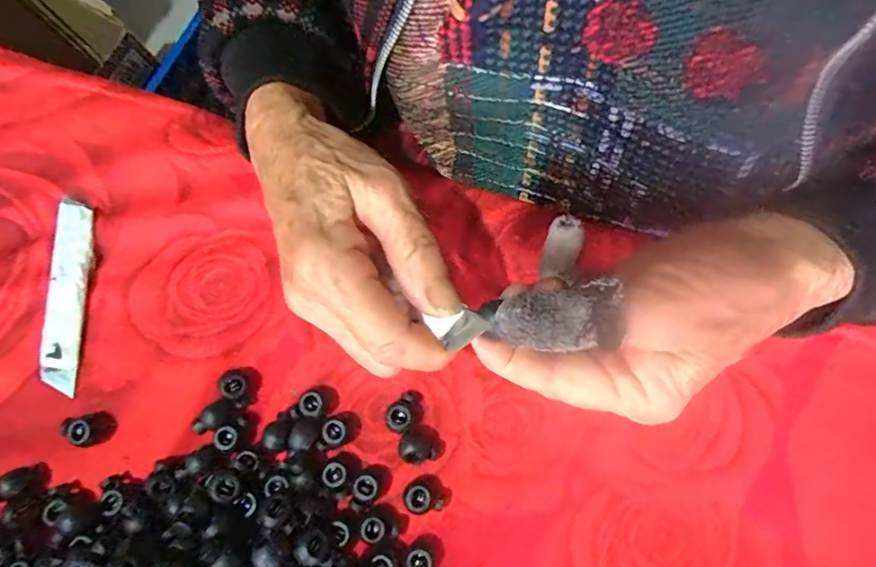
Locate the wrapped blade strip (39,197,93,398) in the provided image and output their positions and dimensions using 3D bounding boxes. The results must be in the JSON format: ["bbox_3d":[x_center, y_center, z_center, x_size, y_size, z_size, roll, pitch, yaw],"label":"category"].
[{"bbox_3d":[-0.196,0.005,0.265,0.020,0.004,0.101,-1,80,-9],"label":"wrapped blade strip"}]

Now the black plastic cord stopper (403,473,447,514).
[{"bbox_3d":[-0.007,0.102,0.242,0.020,0.010,0.015,-8,76,0],"label":"black plastic cord stopper"}]

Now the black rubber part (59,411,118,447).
[{"bbox_3d":[-0.172,0.072,0.247,0.022,0.010,0.016,-15,75,0],"label":"black rubber part"}]

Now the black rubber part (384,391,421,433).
[{"bbox_3d":[-0.018,0.064,0.252,0.013,0.008,0.021,32,80,11],"label":"black rubber part"}]

